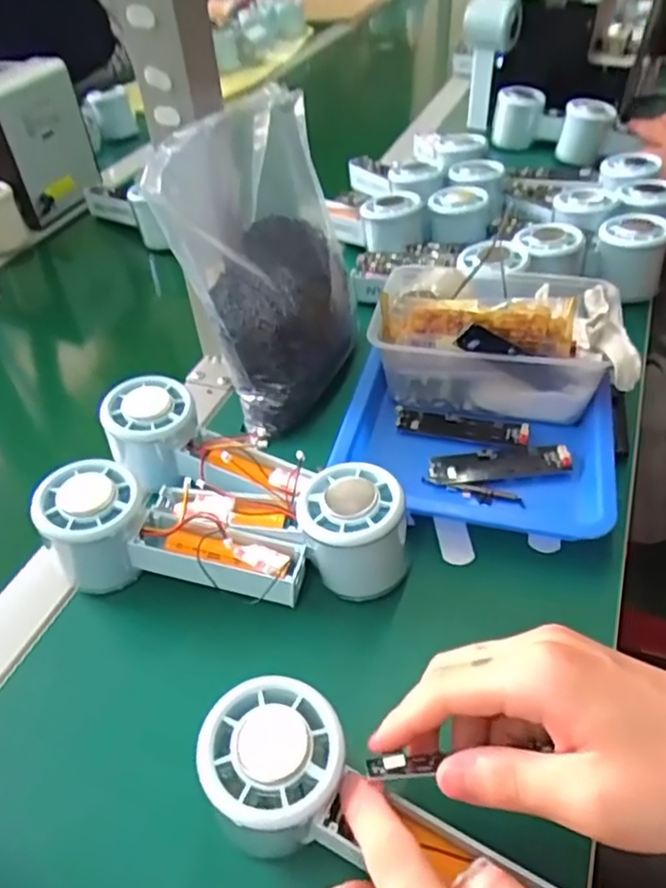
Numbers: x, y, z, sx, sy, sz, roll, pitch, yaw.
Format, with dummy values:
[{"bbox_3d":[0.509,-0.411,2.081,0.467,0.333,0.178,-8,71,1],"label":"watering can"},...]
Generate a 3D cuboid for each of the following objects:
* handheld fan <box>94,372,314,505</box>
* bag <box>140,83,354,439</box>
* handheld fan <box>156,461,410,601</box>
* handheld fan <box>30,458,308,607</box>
[{"bbox_3d":[-0.082,0.007,0.424,0.140,0.048,0.058,22,48,8],"label":"handheld fan"},{"bbox_3d":[-0.048,-0.130,0.460,0.108,0.184,0.145,-3,43,2],"label":"bag"},{"bbox_3d":[-0.028,0.045,0.379,0.138,0.059,0.063,7,44,13],"label":"handheld fan"},{"bbox_3d":[-0.093,0.061,0.377,0.150,0.052,0.054,15,45,2],"label":"handheld fan"}]

